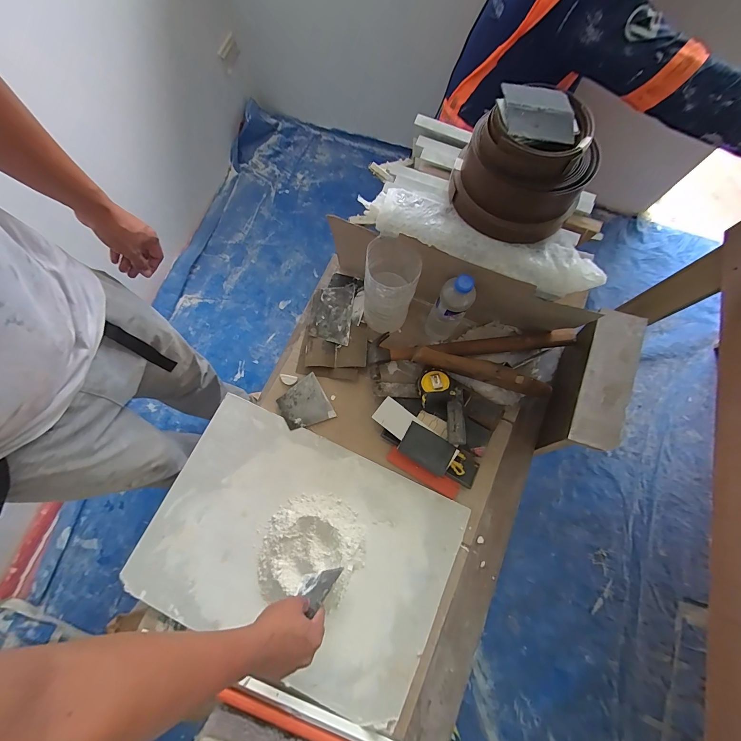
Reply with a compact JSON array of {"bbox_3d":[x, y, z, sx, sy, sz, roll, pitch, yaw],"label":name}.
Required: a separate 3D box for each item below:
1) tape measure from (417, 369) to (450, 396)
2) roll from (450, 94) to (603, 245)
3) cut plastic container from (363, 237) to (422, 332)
[{"bbox_3d":[0.129,0.023,0.680,0.061,0.044,0.051,0,76,-1],"label":"tape measure"},{"bbox_3d":[0.237,-0.313,0.513,0.199,0.111,0.172,19,76,4],"label":"roll"},{"bbox_3d":[0.037,-0.157,0.650,0.090,0.221,0.104,9,76,1],"label":"cut plastic container"}]

